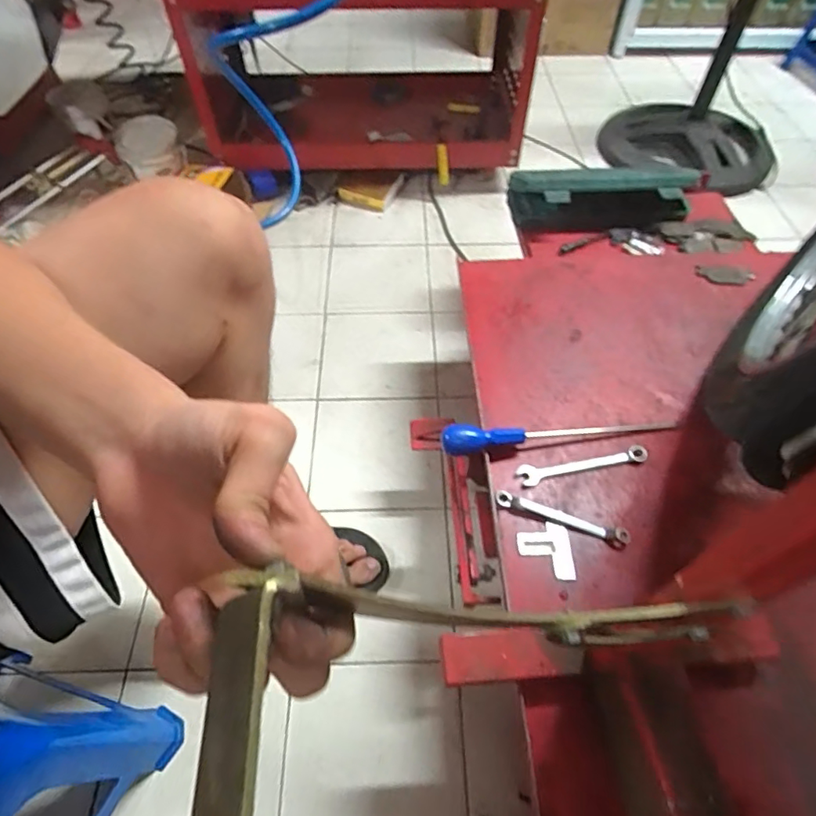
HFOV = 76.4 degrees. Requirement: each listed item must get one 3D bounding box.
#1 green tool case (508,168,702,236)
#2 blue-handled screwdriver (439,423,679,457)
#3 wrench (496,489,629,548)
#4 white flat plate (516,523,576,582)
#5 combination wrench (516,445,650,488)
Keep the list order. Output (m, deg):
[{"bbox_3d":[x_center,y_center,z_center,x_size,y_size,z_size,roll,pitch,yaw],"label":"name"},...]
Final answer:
[{"bbox_3d":[0.302,-0.329,0.823,0.281,0.093,0.069,4,55,6],"label":"green tool case"},{"bbox_3d":[0.174,0.025,0.594,0.274,0.031,0.027,-7,55,-2],"label":"blue-handled screwdriver"},{"bbox_3d":[0.162,0.116,0.549,0.138,0.009,0.016,16,57,15],"label":"wrench"},{"bbox_3d":[0.141,0.149,0.533,0.053,0.004,0.056,-5,70,6],"label":"white flat plate"},{"bbox_3d":[0.196,0.063,0.586,0.147,0.008,0.026,-12,55,-4],"label":"combination wrench"}]

